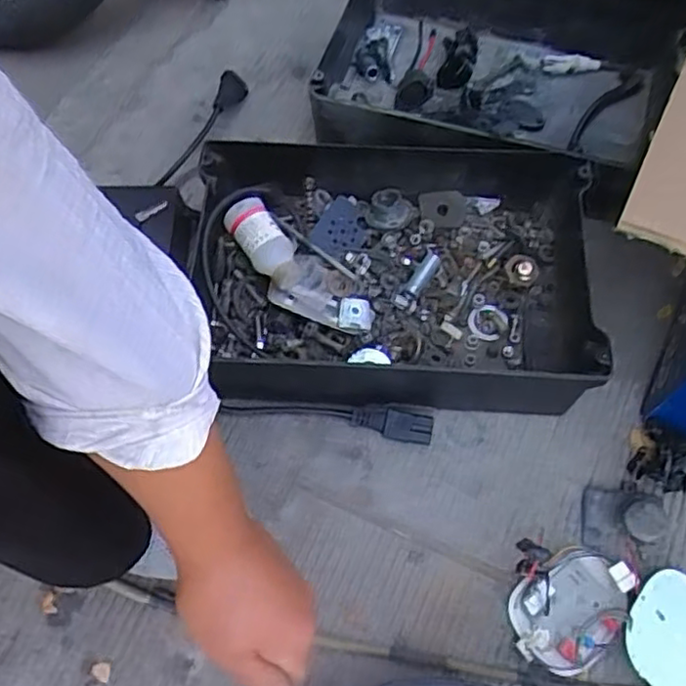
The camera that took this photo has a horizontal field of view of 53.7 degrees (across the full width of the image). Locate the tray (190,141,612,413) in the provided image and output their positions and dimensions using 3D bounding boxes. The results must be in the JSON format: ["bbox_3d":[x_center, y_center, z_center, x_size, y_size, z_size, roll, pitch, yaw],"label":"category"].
[{"bbox_3d":[0.043,-0.058,0.572,0.325,0.078,0.224,2,66,3],"label":"tray"}]

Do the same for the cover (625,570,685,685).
[{"bbox_3d":[0.233,0.204,0.473,0.083,0.005,0.074,-37,87,-32],"label":"cover"}]

